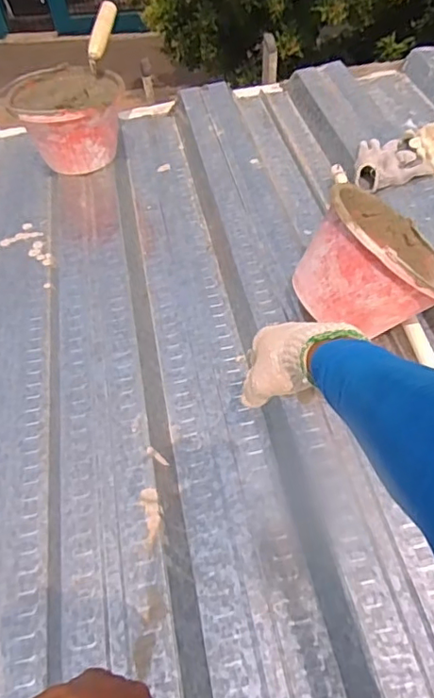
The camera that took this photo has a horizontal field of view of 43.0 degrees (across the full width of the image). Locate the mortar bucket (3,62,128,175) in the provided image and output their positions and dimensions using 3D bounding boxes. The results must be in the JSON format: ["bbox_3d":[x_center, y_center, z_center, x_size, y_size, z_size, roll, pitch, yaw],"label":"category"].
[{"bbox_3d":[-0.325,-0.513,1.231,0.240,0.142,0.218,-5,51,0],"label":"mortar bucket"}]

